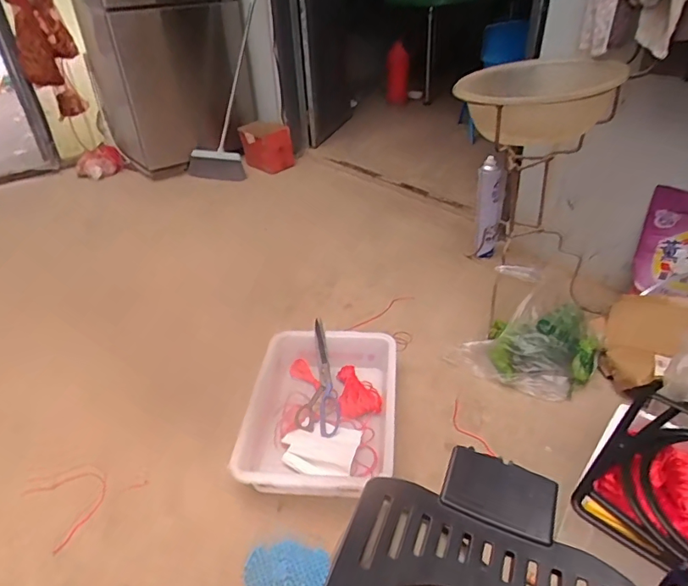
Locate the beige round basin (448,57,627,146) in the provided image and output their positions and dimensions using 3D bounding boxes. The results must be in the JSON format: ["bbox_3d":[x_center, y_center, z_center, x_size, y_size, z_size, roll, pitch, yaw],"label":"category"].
[{"bbox_3d":[0.405,-0.403,1.051,0.323,0.122,0.295,-2,35,1],"label":"beige round basin"}]

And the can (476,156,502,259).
[{"bbox_3d":[0.439,-0.244,1.493,0.072,0.316,0.063,5,36,11],"label":"can"}]

